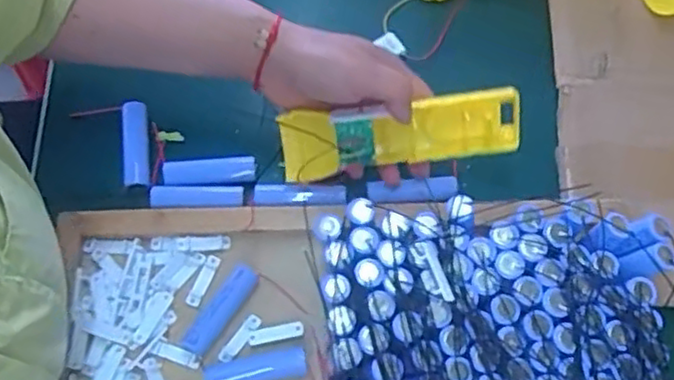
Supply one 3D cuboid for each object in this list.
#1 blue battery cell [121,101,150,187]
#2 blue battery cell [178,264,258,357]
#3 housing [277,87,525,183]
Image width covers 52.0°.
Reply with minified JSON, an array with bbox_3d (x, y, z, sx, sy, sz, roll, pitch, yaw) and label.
[{"bbox_3d":[-0.148,-0.032,0.509,0.019,0.019,0.062,-6,70,-3],"label":"blue battery cell"},{"bbox_3d":[-0.079,0.080,0.464,0.016,0.019,0.066,32,72,10],"label":"blue battery cell"},{"bbox_3d":[0.045,-0.042,0.477,0.159,0.045,0.033,-9,33,-2],"label":"housing"}]

